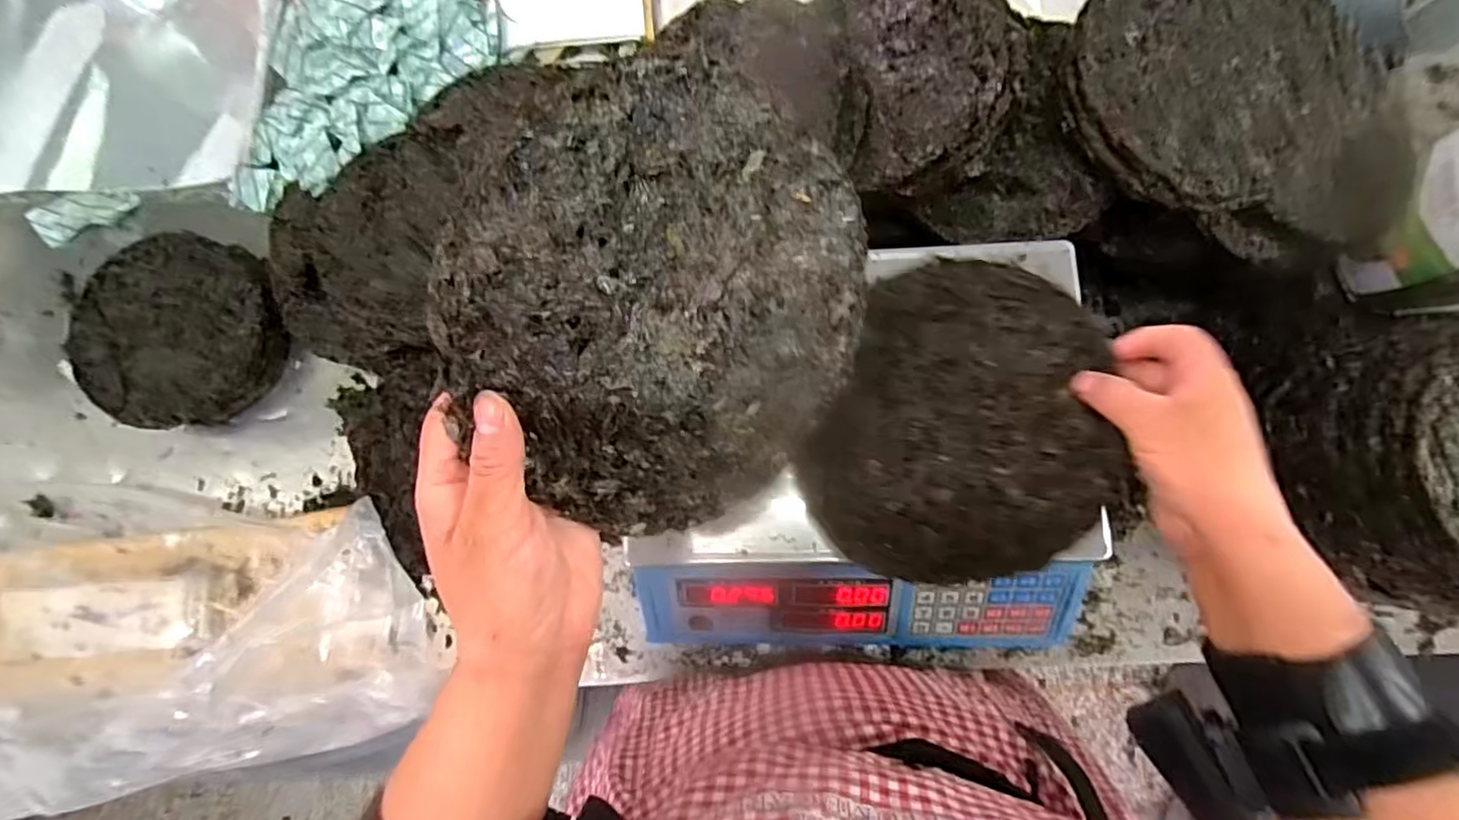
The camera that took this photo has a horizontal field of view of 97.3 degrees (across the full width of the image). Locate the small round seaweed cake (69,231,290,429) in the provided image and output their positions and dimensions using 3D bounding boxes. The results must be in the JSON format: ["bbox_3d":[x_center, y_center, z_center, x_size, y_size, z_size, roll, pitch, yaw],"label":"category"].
[{"bbox_3d":[-0.583,-0.086,0.692,0.201,0.056,0.201,-1,81,4],"label":"small round seaweed cake"}]

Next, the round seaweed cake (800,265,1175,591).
[{"bbox_3d":[0.131,0.005,0.401,0.183,0.015,0.190,-5,79,25],"label":"round seaweed cake"}]

